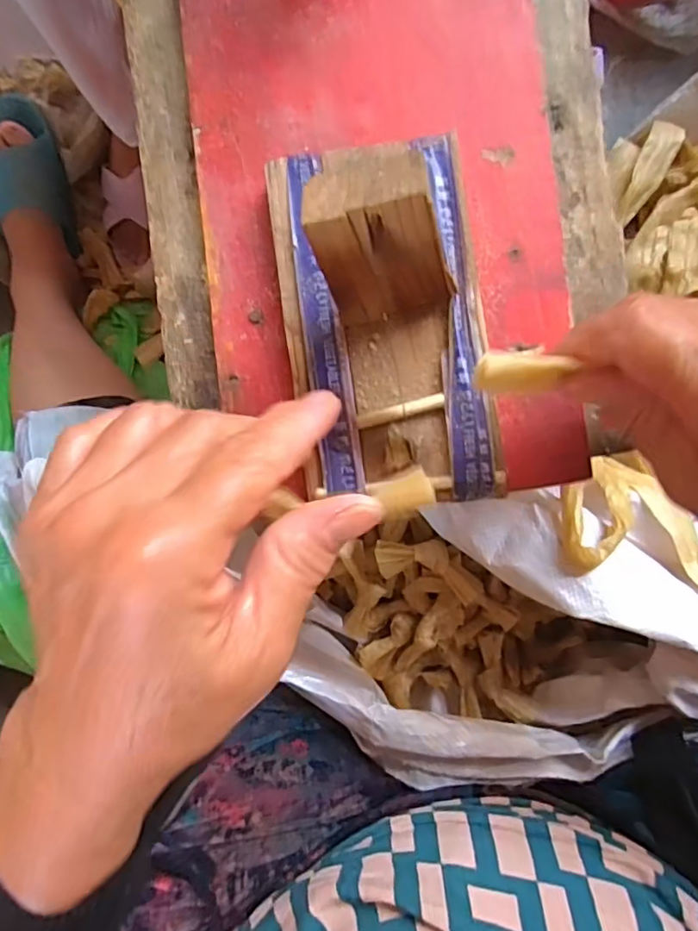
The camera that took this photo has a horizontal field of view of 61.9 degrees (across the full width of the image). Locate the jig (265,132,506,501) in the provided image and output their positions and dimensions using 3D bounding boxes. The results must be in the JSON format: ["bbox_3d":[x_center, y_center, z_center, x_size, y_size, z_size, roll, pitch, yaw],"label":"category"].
[{"bbox_3d":[0.013,-0.058,0.223,0.084,0.073,0.147,-8,90,3],"label":"jig"}]

